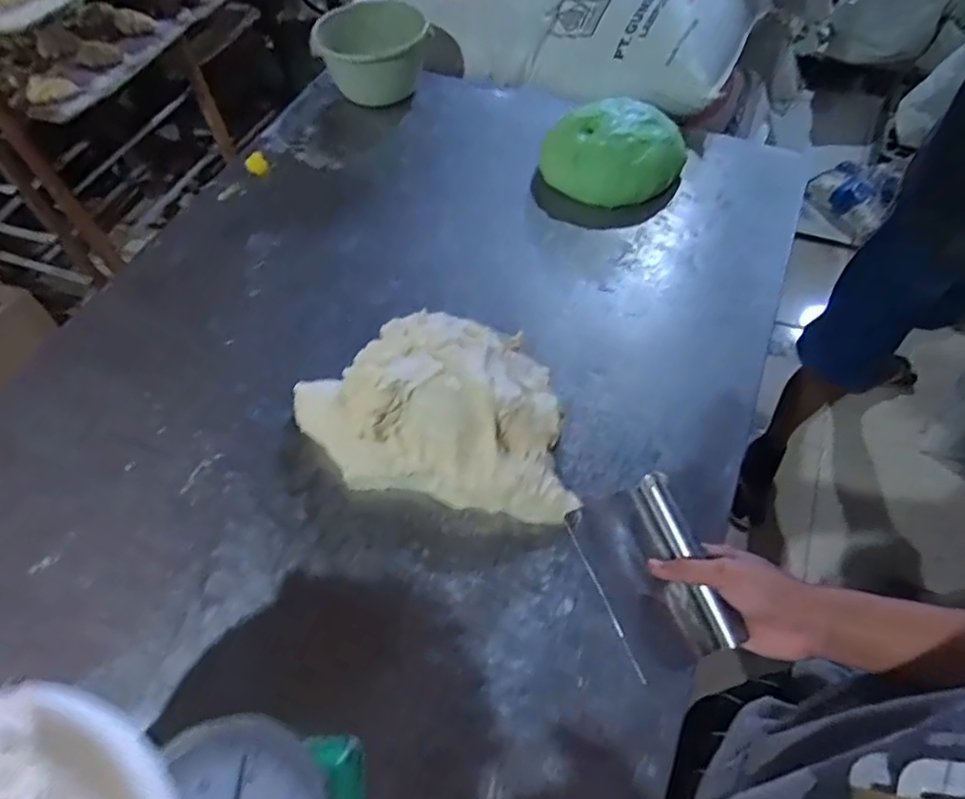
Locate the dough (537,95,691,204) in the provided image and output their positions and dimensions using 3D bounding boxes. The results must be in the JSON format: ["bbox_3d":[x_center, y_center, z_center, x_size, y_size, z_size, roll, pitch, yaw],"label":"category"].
[{"bbox_3d":[0.200,-0.385,0.938,0.209,0.086,0.154,20,61,14],"label":"dough"}]

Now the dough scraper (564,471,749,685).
[{"bbox_3d":[0.142,0.145,0.509,0.092,0.043,0.144,-20,60,-10],"label":"dough scraper"}]

